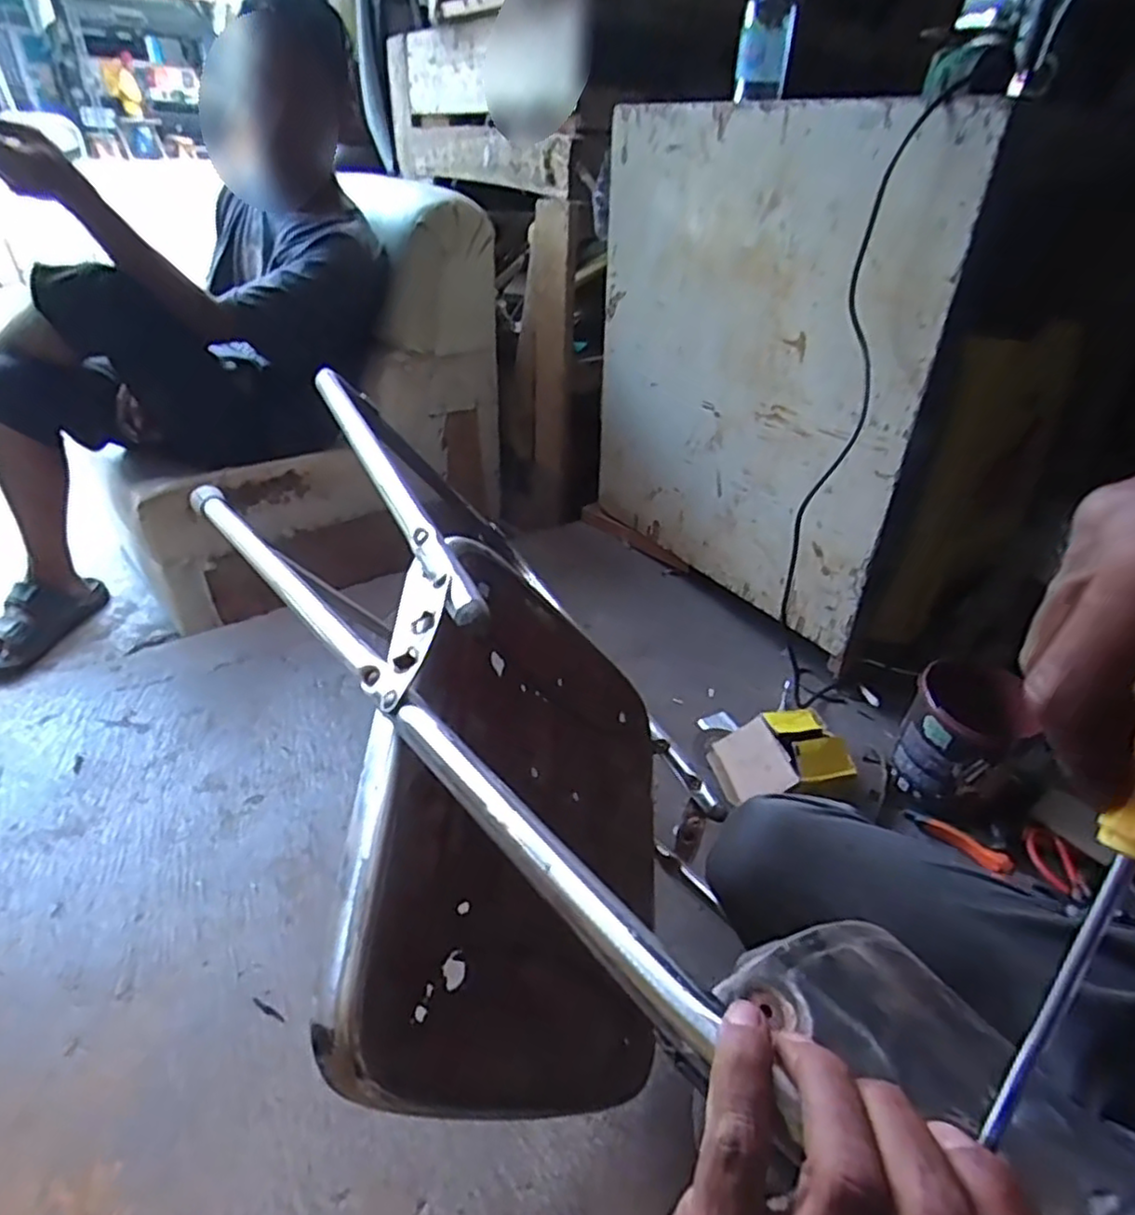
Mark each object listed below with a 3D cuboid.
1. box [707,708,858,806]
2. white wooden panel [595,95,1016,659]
[{"bbox_3d":[0.274,0.196,0.895,0.165,0.071,0.118,-5,37,-12],"label":"box"},{"bbox_3d":[0.244,-0.340,1.047,0.039,0.673,0.596,-23,42,-30],"label":"white wooden panel"}]

